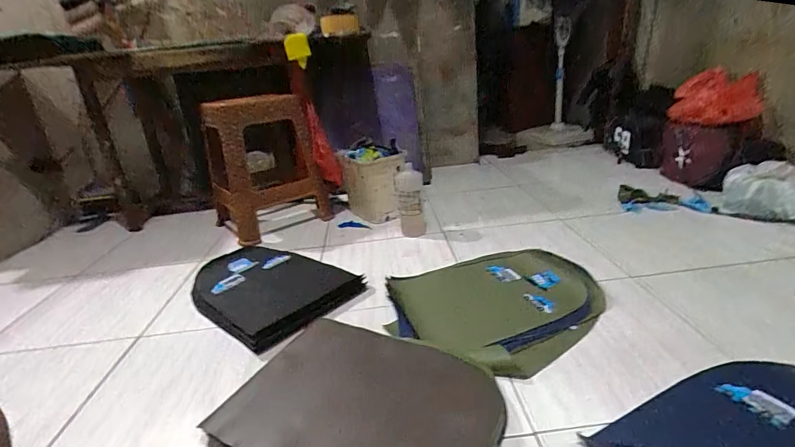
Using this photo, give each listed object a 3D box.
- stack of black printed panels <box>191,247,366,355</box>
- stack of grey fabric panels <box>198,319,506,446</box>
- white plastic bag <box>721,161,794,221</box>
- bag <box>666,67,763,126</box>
[{"bbox_3d":[-0.345,0.159,1.090,0.479,0.035,0.334,14,29,41],"label":"stack of black printed panels"},{"bbox_3d":[-0.055,0.292,0.679,0.434,0.044,0.312,4,24,25],"label":"stack of grey fabric panels"},{"bbox_3d":[1.098,-0.089,1.217,0.215,0.140,0.131,12,28,39],"label":"white plastic bag"},{"bbox_3d":[1.159,-0.463,1.503,0.257,0.170,0.156,9,26,34],"label":"bag"}]

